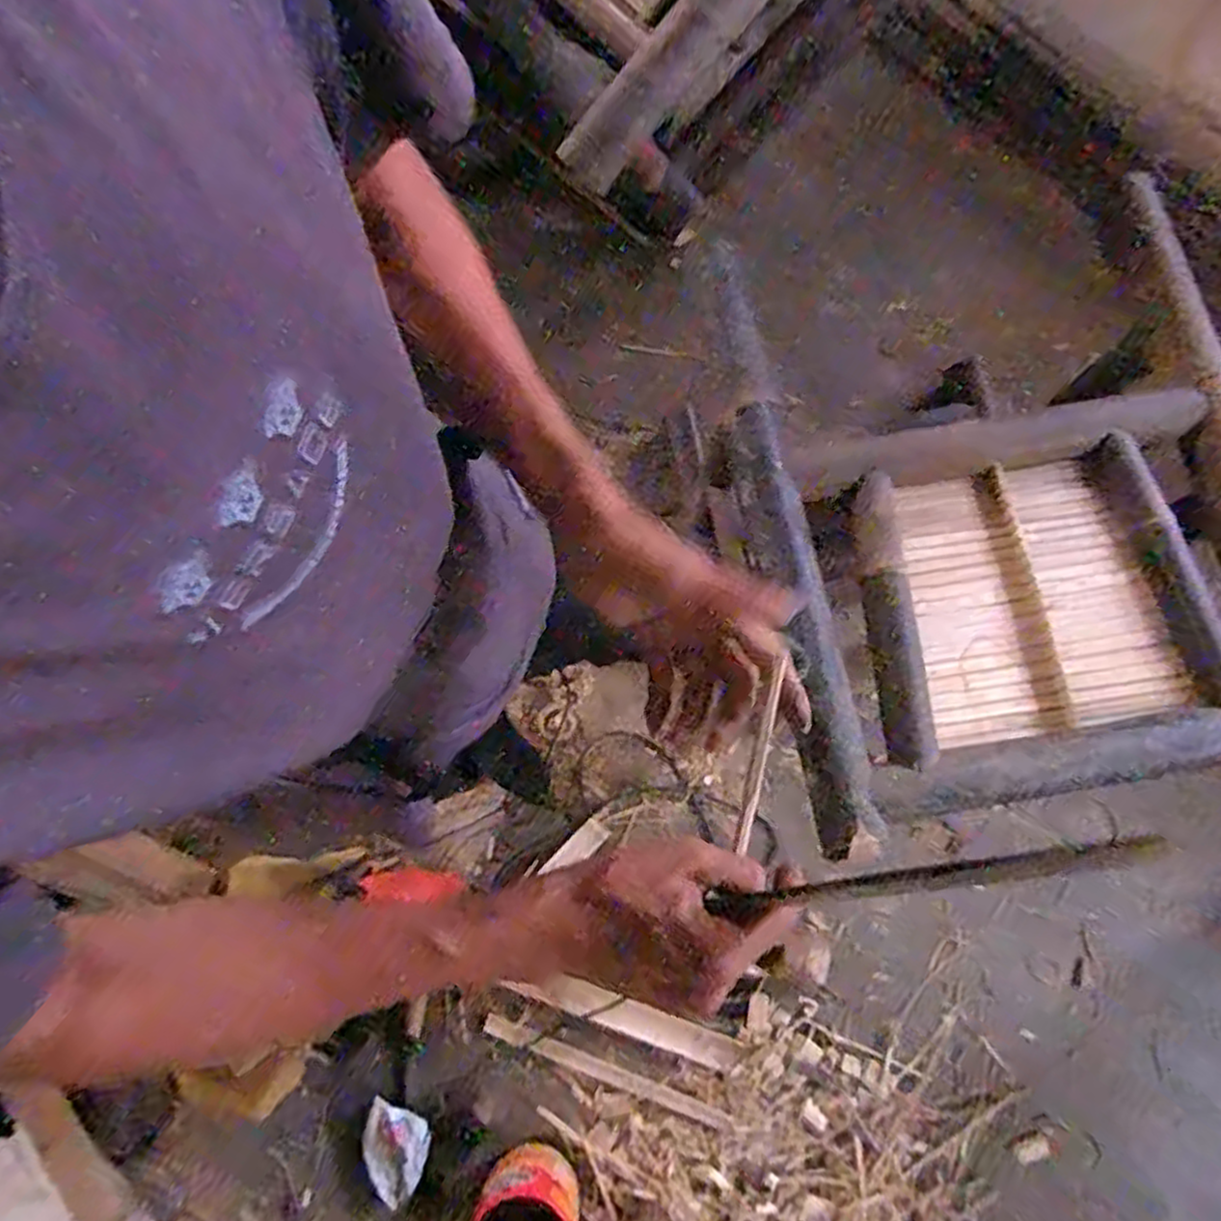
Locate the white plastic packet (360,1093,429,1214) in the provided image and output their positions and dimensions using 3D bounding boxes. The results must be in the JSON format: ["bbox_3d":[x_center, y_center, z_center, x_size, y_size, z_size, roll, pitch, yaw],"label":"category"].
[{"bbox_3d":[-0.334,0.822,1.141,0.108,0.032,0.105,23,74,6],"label":"white plastic packet"}]

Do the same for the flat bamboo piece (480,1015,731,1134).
[{"bbox_3d":[-0.007,0.731,1.187,0.407,0.010,0.030,21,78,3],"label":"flat bamboo piece"}]

